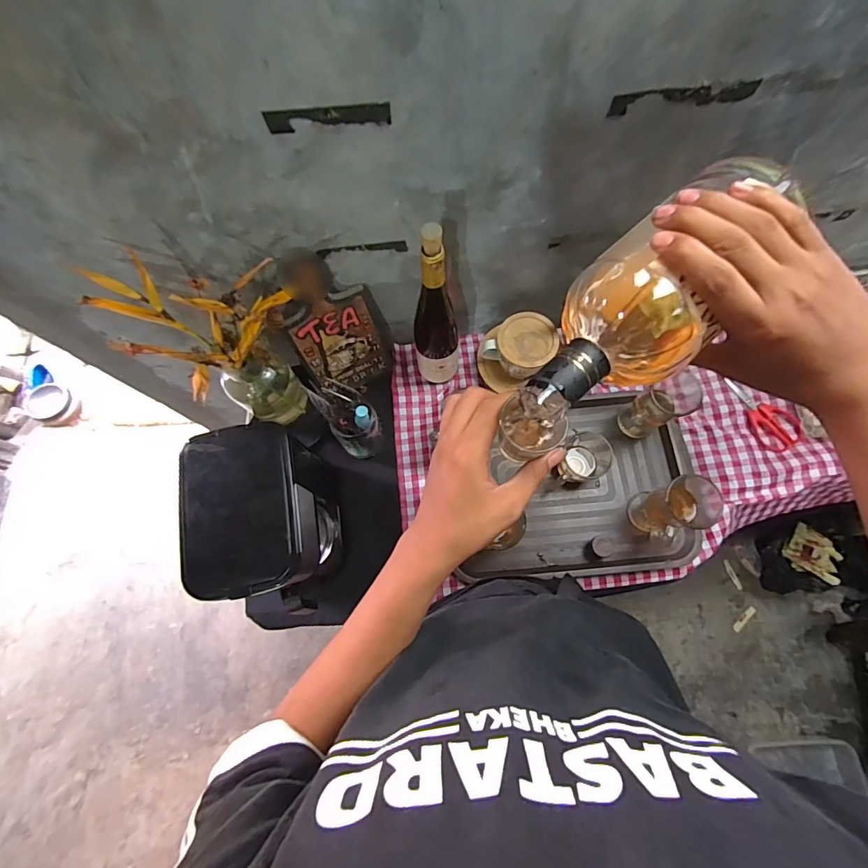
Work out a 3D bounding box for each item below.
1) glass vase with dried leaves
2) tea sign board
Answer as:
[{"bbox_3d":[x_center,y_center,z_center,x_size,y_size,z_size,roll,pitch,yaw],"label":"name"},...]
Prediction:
[{"bbox_3d":[-0.294,-0.128,0.640,0.190,0.302,0.175,32,77,11],"label":"glass vase with dried leaves"},{"bbox_3d":[-0.150,-0.173,0.694,0.155,0.286,0.025,-26,57,-12],"label":"tea sign board"}]

